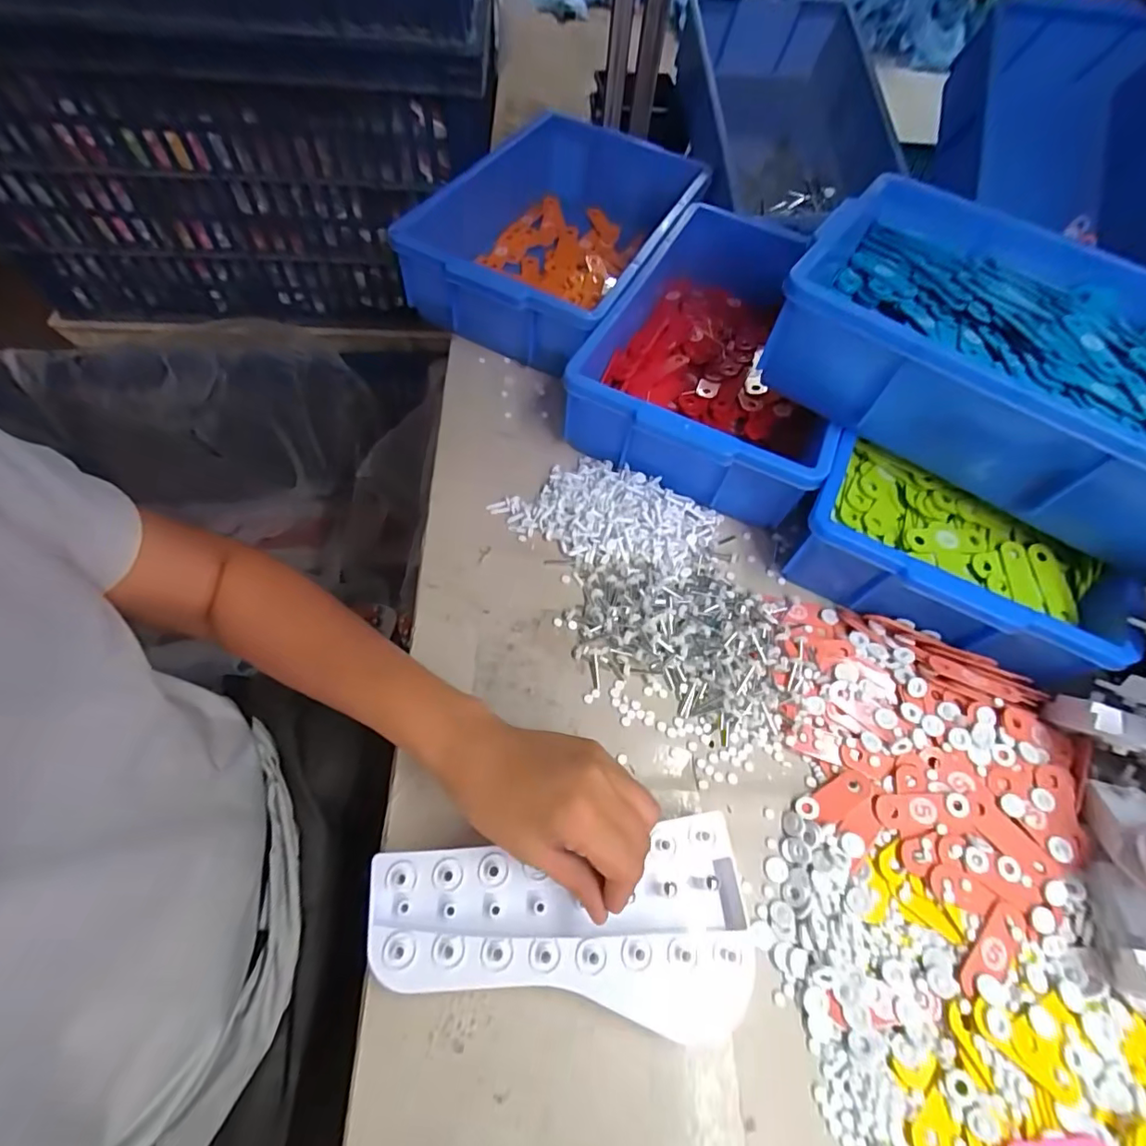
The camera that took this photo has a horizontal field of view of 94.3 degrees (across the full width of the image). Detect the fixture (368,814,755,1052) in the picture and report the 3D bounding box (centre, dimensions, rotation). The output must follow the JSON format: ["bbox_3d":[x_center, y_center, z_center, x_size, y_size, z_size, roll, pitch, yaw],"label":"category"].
[{"bbox_3d":[-0.007,0.215,0.335,0.229,0.030,0.111,5,61,-5],"label":"fixture"}]

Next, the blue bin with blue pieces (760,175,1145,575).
[{"bbox_3d":[0.375,-0.189,0.455,0.348,0.096,0.257,34,64,14],"label":"blue bin with blue pieces"}]

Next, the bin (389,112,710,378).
[{"bbox_3d":[-0.010,-0.409,0.658,0.253,0.120,0.388,23,63,10],"label":"bin"}]

